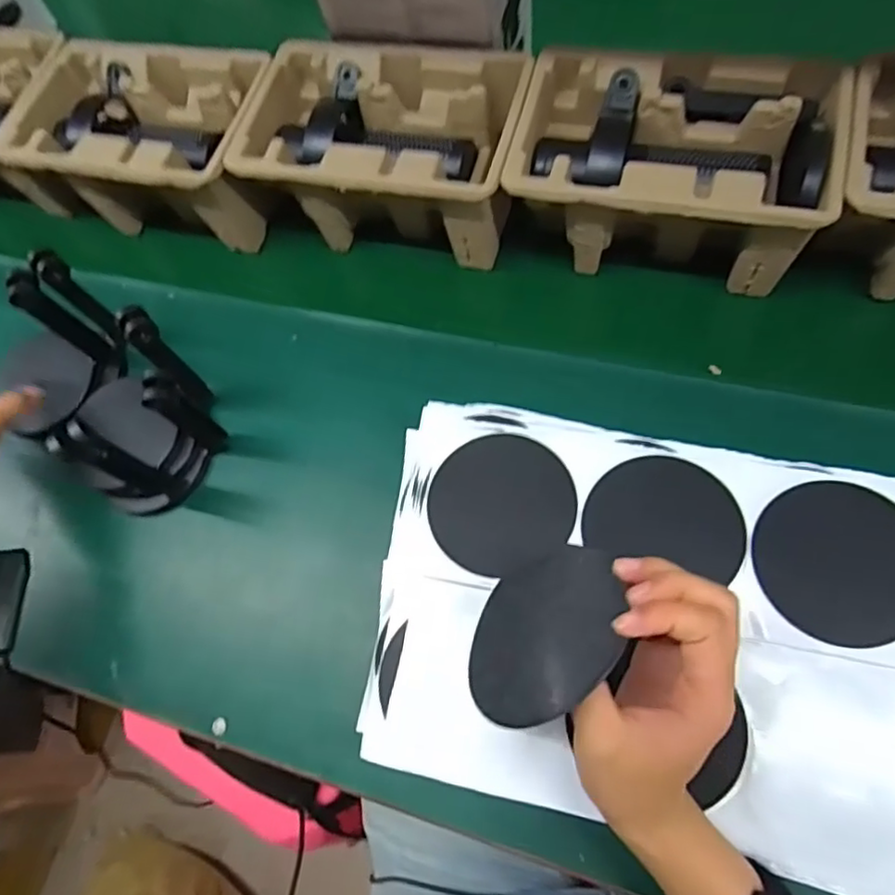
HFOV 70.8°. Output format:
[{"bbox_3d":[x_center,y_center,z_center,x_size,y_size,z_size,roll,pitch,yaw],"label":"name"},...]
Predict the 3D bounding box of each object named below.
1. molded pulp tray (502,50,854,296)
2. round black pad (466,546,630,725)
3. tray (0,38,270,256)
[{"bbox_3d":[0.165,-0.214,0.488,0.220,0.105,0.137,13,68,8],"label":"molded pulp tray"},{"bbox_3d":[0.045,0.091,0.310,0.087,0.012,0.087,-34,32,25],"label":"round black pad"},{"bbox_3d":[-0.274,-0.284,0.590,0.228,0.109,0.148,13,68,8],"label":"tray"}]

